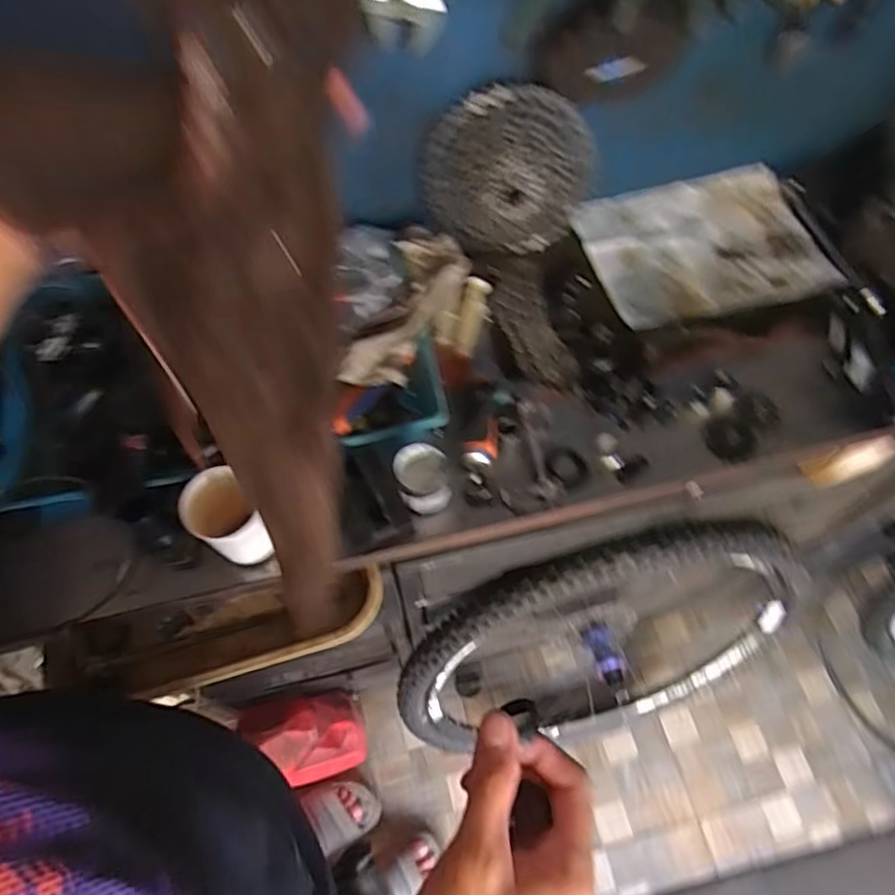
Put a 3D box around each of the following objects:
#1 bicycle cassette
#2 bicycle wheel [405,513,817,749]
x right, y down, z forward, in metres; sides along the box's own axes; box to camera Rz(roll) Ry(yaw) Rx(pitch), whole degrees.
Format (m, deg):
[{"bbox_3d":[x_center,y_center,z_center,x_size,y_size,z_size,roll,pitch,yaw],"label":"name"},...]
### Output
[{"bbox_3d":[0.075,-0.307,0.740,0.204,0.203,0.050,-8,52,7],"label":"bicycle cassette"},{"bbox_3d":[0.257,0.360,1.098,0.681,0.681,0.122,-11,61,-6],"label":"bicycle wheel"}]

